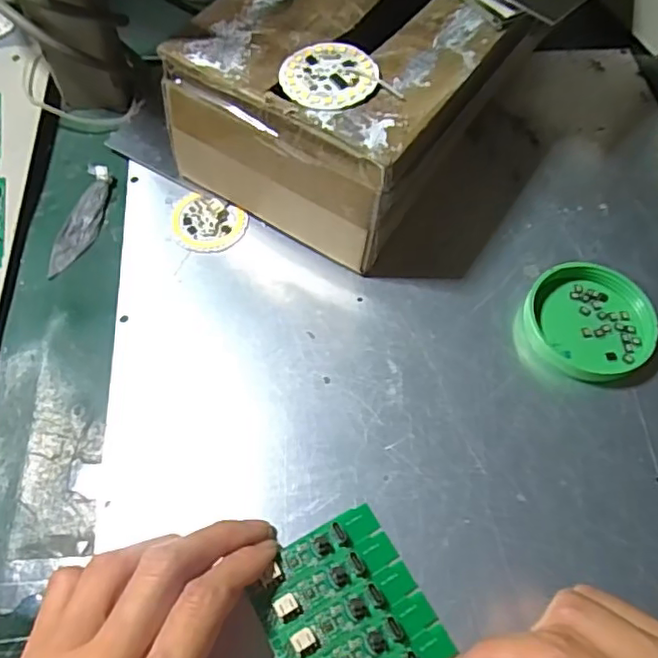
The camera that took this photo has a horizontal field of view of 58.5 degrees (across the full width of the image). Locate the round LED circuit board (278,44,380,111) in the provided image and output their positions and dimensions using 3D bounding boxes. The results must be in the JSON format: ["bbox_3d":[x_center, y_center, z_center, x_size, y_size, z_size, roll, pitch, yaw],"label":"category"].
[{"bbox_3d":[0.000,-0.119,0.272,0.043,0.004,0.043,1,62,-2],"label":"round LED circuit board"}]

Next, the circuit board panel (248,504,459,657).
[{"bbox_3d":[0.008,0.115,0.236,0.062,0.012,0.069,-27,67,-16],"label":"circuit board panel"}]

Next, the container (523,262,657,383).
[{"bbox_3d":[0.134,-0.004,0.304,0.062,0.016,0.059,1,62,-2],"label":"container"}]

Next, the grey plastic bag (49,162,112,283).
[{"bbox_3d":[-0.140,-0.062,0.335,0.019,0.004,0.078,10,62,2],"label":"grey plastic bag"}]

